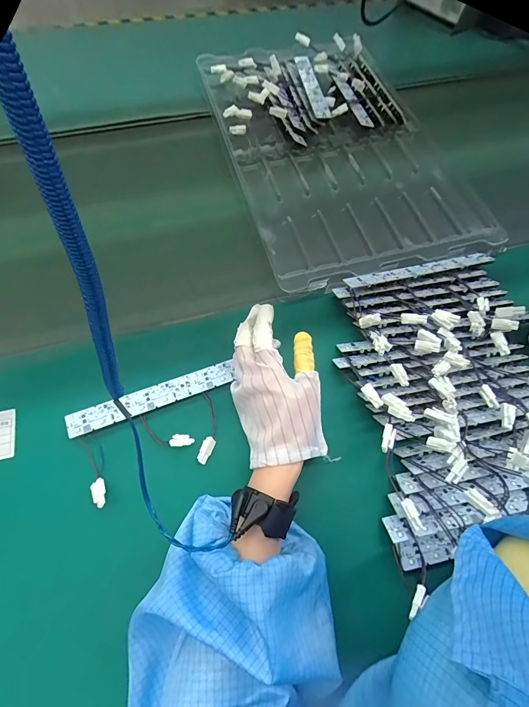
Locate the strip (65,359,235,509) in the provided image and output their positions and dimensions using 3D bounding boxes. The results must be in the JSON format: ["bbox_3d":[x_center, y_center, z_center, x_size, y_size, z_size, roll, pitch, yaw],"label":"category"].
[{"bbox_3d":[-0.105,0.074,0.356,0.169,0.022,0.098,-20,64,-10],"label":"strip"}]

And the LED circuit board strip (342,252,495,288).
[{"bbox_3d":[0.193,-0.104,0.429,0.196,0.006,0.023,-13,49,-12],"label":"LED circuit board strip"}]

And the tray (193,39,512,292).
[{"bbox_3d":[0.111,-0.341,0.536,0.330,0.039,0.538,-13,66,-8],"label":"tray"}]

